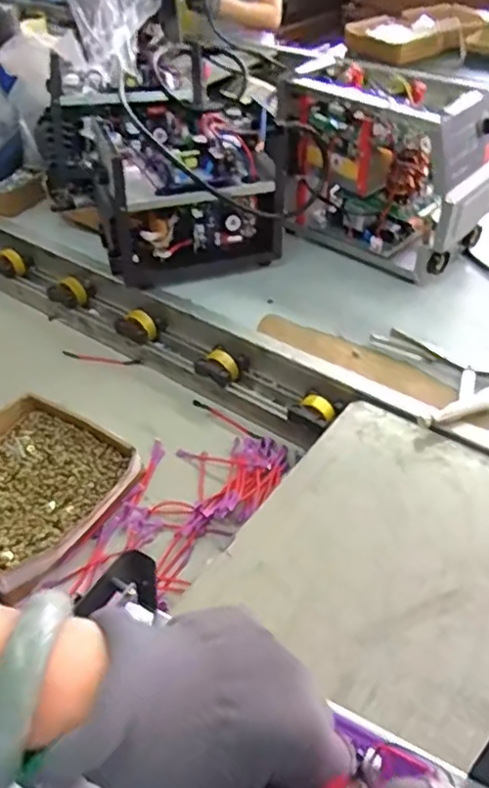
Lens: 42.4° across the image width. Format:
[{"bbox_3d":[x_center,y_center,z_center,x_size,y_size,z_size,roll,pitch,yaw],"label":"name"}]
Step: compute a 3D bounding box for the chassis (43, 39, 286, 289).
[{"bbox_3d":[-0.143,-0.345,0.956,0.246,0.203,0.399,-21,47,-20],"label":"chassis"}]

